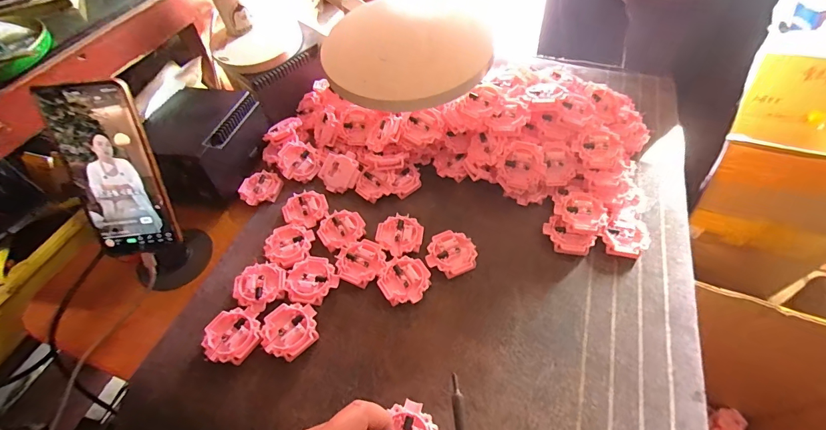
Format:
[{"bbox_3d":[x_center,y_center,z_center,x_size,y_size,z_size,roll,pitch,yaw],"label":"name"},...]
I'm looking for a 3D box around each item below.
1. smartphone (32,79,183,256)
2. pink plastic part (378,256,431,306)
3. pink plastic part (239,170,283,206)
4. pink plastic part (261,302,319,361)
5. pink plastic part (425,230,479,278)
[{"bbox_3d":[-0.280,-0.038,0.361,0.074,0.162,0.016,-6,22,-3],"label":"smartphone"},{"bbox_3d":[-0.009,0.068,0.404,0.052,0.008,0.052,-1,53,2],"label":"pink plastic part"},{"bbox_3d":[-0.194,-0.035,0.494,0.049,0.008,0.051,-1,53,2],"label":"pink plastic part"},{"bbox_3d":[-0.120,0.110,0.376,0.054,0.008,0.051,-1,53,2],"label":"pink plastic part"},{"bbox_3d":[0.041,0.042,0.423,0.055,0.007,0.051,-1,53,2],"label":"pink plastic part"}]

